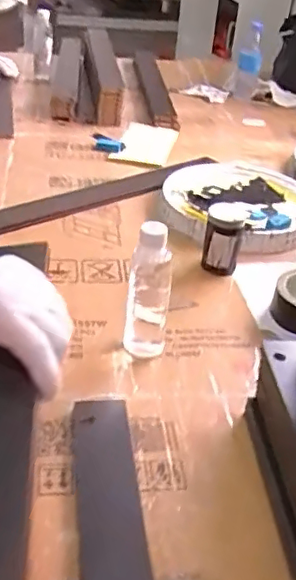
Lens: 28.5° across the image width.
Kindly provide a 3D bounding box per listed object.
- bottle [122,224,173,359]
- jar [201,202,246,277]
[{"bbox_3d":[0.000,-0.005,0.755,0.054,0.190,0.061,4,35,-1],"label":"bottle"},{"bbox_3d":[0.122,-0.079,0.948,0.059,0.113,0.053,12,36,9],"label":"jar"}]

